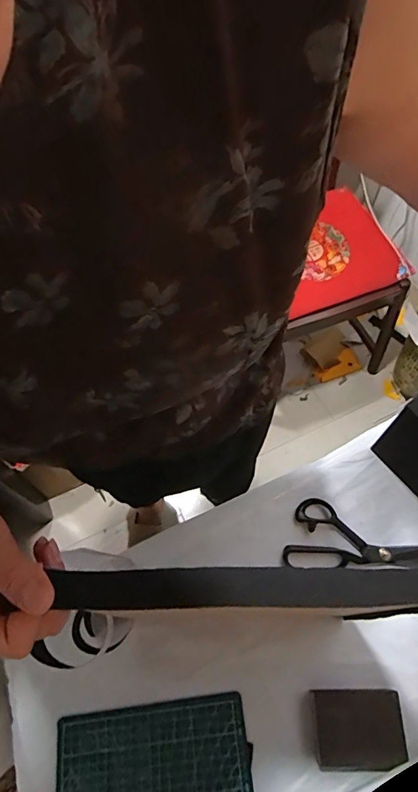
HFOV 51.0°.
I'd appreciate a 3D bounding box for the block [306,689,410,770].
[{"bbox_3d":[0.170,0.380,0.500,0.098,0.028,0.070,-1,62,0],"label":"block"}]

